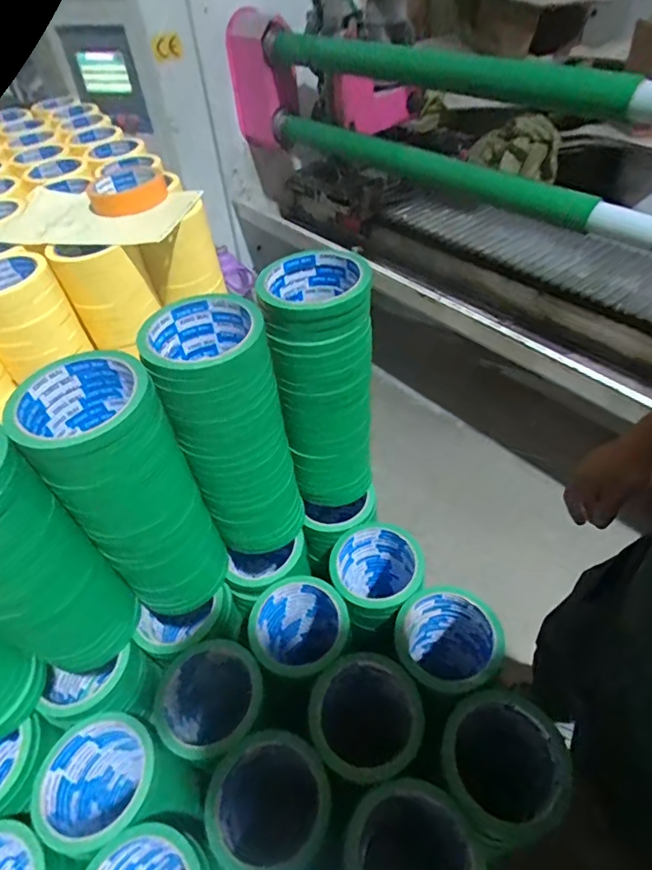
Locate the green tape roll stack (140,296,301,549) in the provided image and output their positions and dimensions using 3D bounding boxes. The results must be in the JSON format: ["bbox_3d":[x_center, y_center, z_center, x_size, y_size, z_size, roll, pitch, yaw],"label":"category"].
[{"bbox_3d":[-0.081,0.003,0.447,0.093,0.239,0.086,-16,48,-10],"label":"green tape roll stack"}]

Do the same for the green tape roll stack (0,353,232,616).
[{"bbox_3d":[-0.152,0.051,0.412,0.101,0.233,0.089,-24,50,-17],"label":"green tape roll stack"}]

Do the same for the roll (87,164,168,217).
[{"bbox_3d":[-0.252,-0.313,0.627,0.093,0.028,0.086,-17,48,-11],"label":"roll"}]

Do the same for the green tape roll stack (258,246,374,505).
[{"bbox_3d":[0.000,-0.044,0.485,0.087,0.239,0.094,-6,47,-1],"label":"green tape roll stack"}]

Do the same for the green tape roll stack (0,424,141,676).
[{"bbox_3d":[-0.235,0.102,0.382,0.078,0.245,0.086,21,52,23],"label":"green tape roll stack"}]

